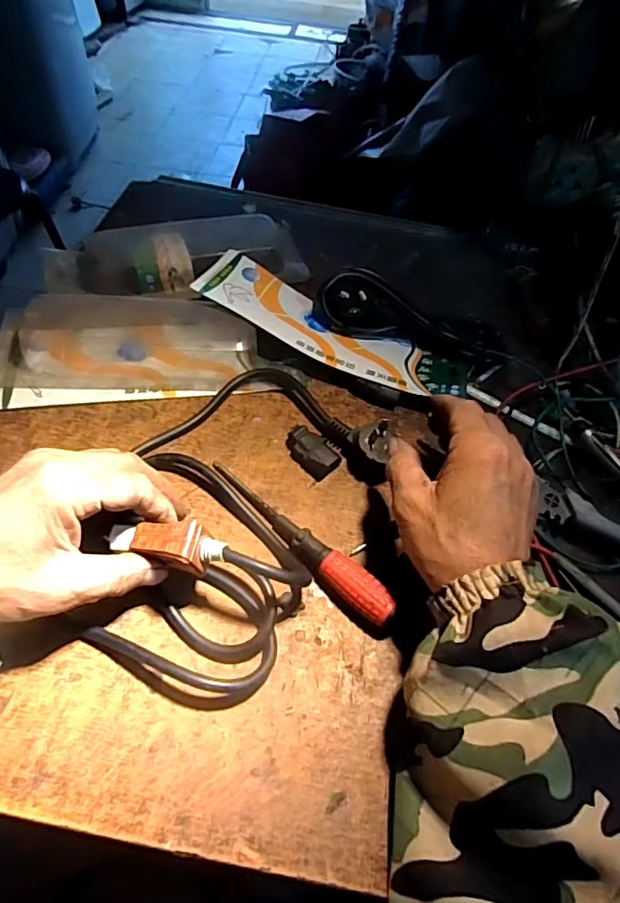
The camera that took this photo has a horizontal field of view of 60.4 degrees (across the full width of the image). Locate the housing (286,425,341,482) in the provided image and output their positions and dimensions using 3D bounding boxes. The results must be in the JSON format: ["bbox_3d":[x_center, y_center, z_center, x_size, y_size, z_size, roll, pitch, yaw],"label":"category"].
[{"bbox_3d":[0.001,-0.001,0.407,0.025,0.016,0.044,-37,65,-27],"label":"housing"}]

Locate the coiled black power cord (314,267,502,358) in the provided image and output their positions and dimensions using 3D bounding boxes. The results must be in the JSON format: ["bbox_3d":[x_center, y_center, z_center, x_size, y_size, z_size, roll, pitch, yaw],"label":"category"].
[{"bbox_3d":[0.092,-0.130,0.495,0.173,0.044,0.065,6,53,-1],"label":"coiled black power cord"}]

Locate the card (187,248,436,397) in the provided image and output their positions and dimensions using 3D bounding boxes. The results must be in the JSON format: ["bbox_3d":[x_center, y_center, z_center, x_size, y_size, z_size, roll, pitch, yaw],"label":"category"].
[{"bbox_3d":[0.006,-0.114,0.469,0.207,0.045,0.081,22,55,10],"label":"card"}]

